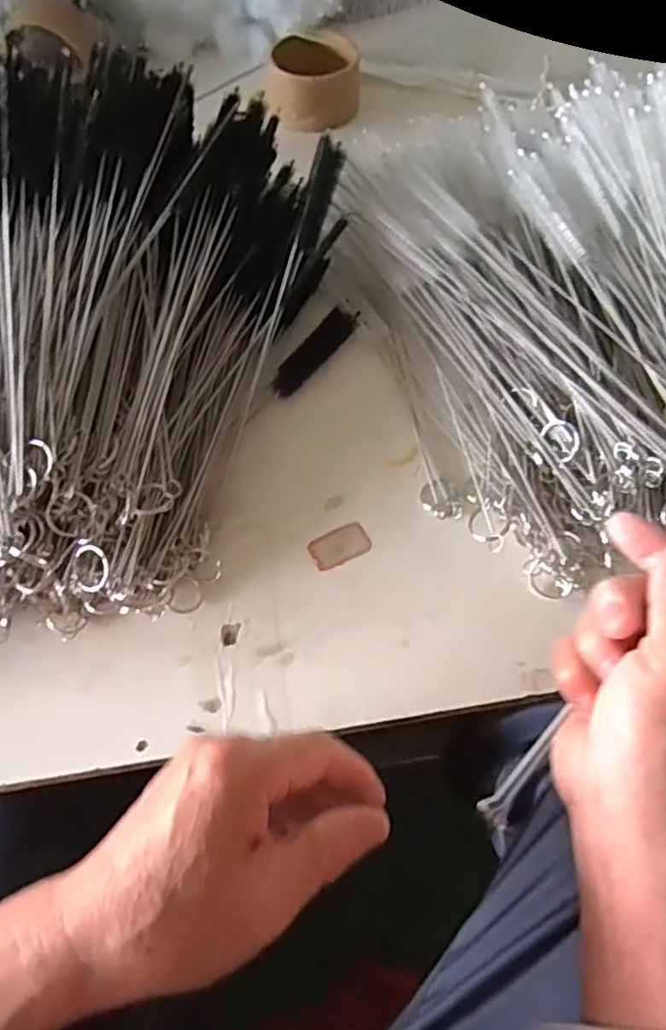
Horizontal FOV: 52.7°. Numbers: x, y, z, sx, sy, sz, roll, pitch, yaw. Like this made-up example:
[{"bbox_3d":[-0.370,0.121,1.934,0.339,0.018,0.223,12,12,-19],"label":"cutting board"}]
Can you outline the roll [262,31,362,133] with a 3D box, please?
[{"bbox_3d":[-0.017,-0.407,0.630,0.084,0.049,0.092,-1,61,3],"label":"roll"}]

